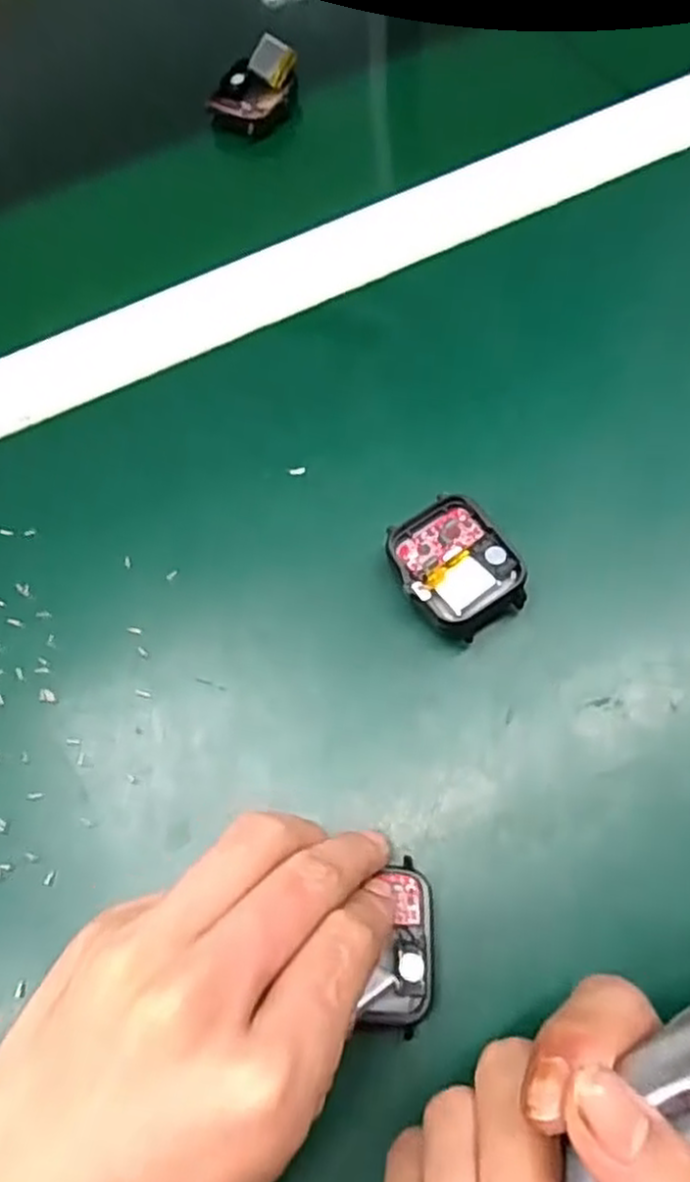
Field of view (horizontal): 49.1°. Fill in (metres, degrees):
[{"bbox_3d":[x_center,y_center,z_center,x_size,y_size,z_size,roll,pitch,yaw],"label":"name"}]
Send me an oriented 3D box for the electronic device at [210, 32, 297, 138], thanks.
[{"bbox_3d":[-0.046,-0.257,0.386,0.037,0.018,0.052,8,68,7],"label":"electronic device"}]

